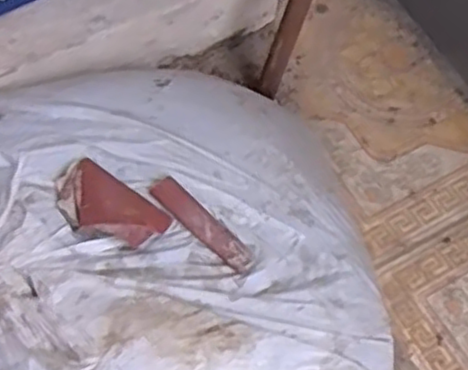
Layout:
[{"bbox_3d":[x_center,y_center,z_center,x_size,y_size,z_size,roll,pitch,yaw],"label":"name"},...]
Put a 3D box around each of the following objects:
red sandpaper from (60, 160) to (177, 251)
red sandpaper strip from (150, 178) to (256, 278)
[{"bbox_3d":[-0.102,0.016,0.565,0.094,0.017,0.050,31,65,12],"label":"red sandpaper"},{"bbox_3d":[-0.025,0.032,0.569,0.101,0.008,0.024,40,68,16],"label":"red sandpaper strip"}]

